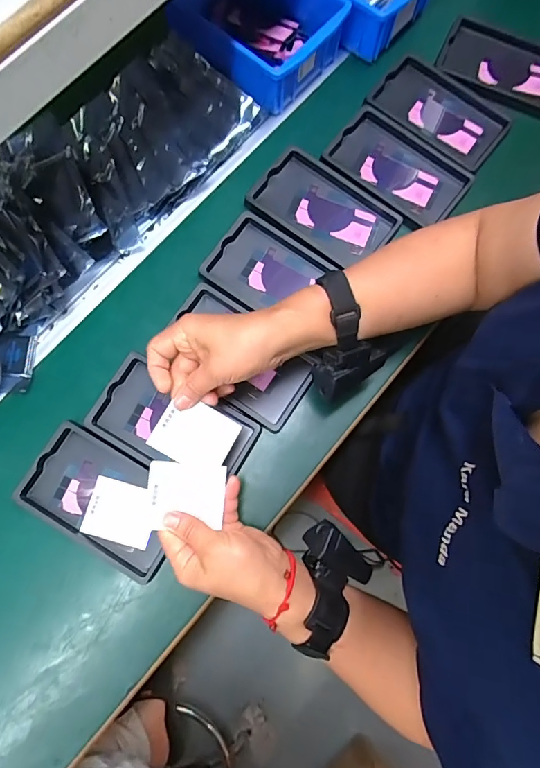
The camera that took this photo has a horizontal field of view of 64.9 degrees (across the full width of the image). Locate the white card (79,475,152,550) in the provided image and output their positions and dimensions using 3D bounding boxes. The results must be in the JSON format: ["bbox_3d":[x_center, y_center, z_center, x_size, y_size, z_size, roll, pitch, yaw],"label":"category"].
[{"bbox_3d":[-0.151,0.129,0.428,0.068,0.005,0.056,15,78,4],"label":"white card"}]

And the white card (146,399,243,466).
[{"bbox_3d":[-0.066,0.046,0.385,0.070,0.004,0.056,33,73,-18],"label":"white card"}]

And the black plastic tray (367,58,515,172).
[{"bbox_3d":[0.209,-0.337,0.525,0.160,0.015,0.095,36,80,8],"label":"black plastic tray"}]

